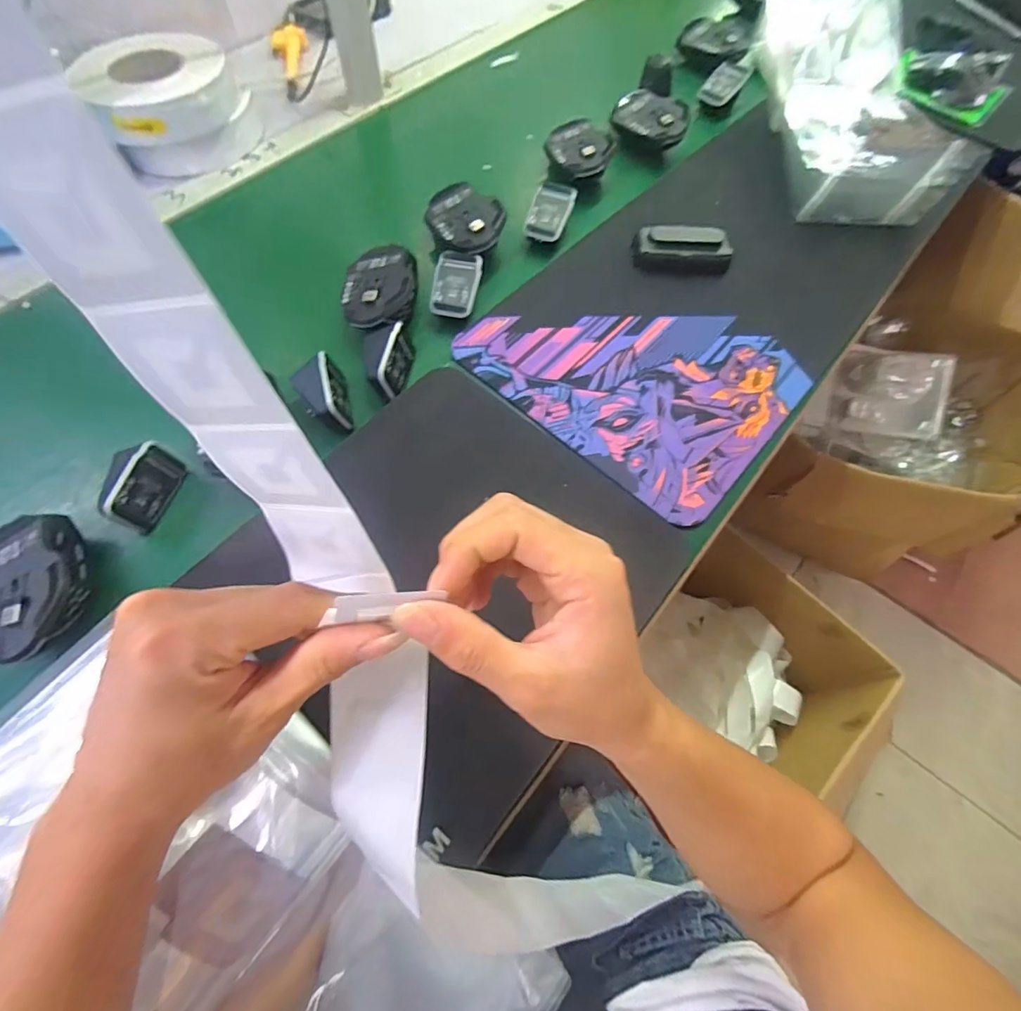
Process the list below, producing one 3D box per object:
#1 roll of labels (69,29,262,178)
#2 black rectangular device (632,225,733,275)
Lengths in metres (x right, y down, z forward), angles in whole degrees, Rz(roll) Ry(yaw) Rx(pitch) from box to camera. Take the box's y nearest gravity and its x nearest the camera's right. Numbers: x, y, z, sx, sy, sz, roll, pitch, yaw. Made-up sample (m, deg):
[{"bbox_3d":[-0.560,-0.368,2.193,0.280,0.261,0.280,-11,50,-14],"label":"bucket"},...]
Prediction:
[{"bbox_3d":[-0.415,-0.495,0.619,0.180,0.085,0.142,-33,69,-17],"label":"roll of labels"},{"bbox_3d":[0.194,-0.290,0.564,0.109,0.026,0.044,-1,64,-3],"label":"black rectangular device"}]

